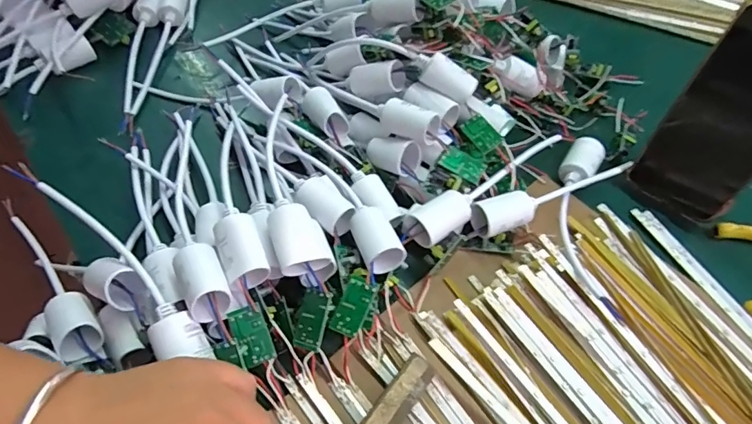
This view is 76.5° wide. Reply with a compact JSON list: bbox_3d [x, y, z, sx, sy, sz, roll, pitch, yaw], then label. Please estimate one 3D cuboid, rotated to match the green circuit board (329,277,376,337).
[{"bbox_3d":[-0.015,0.063,0.315,0.022,0.006,0.036,19,72,19],"label":"green circuit board"}]

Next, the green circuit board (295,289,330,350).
[{"bbox_3d":[-0.042,0.071,0.316,0.022,0.005,0.037,4,76,26],"label":"green circuit board"}]

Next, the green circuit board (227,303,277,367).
[{"bbox_3d":[-0.079,0.080,0.307,0.020,0.006,0.038,-22,94,-21],"label":"green circuit board"}]

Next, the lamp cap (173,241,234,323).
[{"bbox_3d":[-0.107,0.044,0.299,0.026,0.032,0.045,-23,60,-18],"label":"lamp cap"}]

